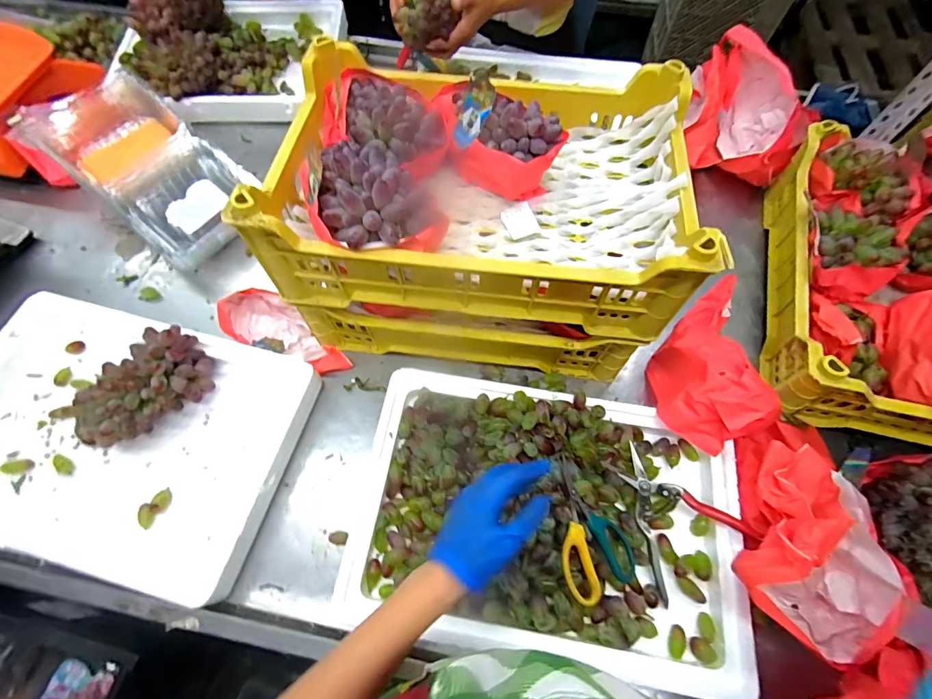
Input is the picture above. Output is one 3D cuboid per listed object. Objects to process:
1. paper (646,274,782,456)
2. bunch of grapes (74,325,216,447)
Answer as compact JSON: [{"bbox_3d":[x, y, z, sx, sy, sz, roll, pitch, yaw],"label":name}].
[{"bbox_3d":[0.337,0.013,0.571,0.121,0.122,0.245,19,50,8],"label":"paper"},{"bbox_3d":[-0.433,0.054,0.554,0.085,0.086,0.171,42,72,17],"label":"bunch of grapes"}]

